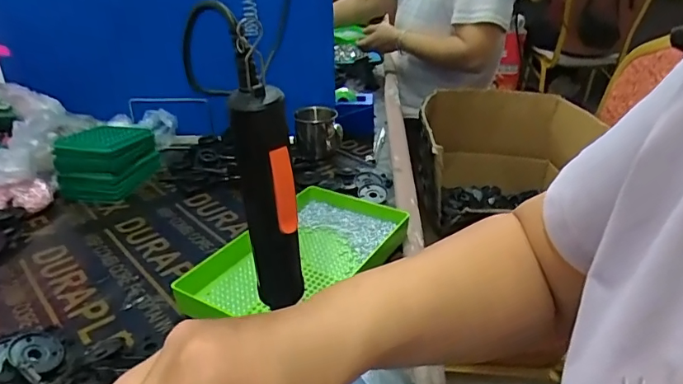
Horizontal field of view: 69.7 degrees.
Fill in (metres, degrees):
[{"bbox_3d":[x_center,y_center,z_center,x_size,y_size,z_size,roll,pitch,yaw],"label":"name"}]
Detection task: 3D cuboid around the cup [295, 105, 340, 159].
[{"bbox_3d":[-0.041,-0.101,0.841,0.073,0.072,0.074,-1,28,-1],"label":"cup"}]

